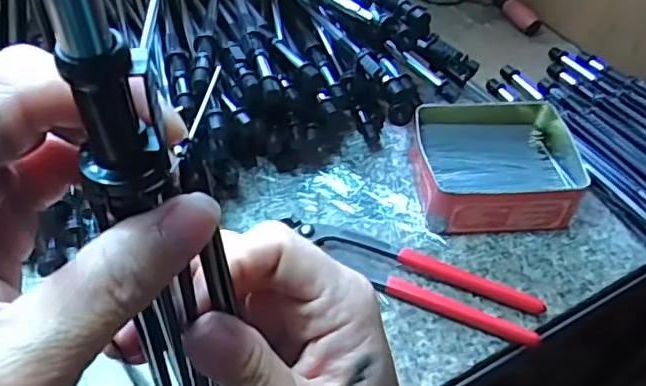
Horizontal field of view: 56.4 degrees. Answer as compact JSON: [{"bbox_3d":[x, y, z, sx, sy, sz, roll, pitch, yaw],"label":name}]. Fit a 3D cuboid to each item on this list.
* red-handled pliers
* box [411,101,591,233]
[{"bbox_3d":[0.063,0.056,0.434,0.186,0.015,0.046,21,51,14],"label":"red-handled pliers"},{"bbox_3d":[0.136,-0.021,0.485,0.124,0.048,0.101,-2,49,-6],"label":"box"}]

